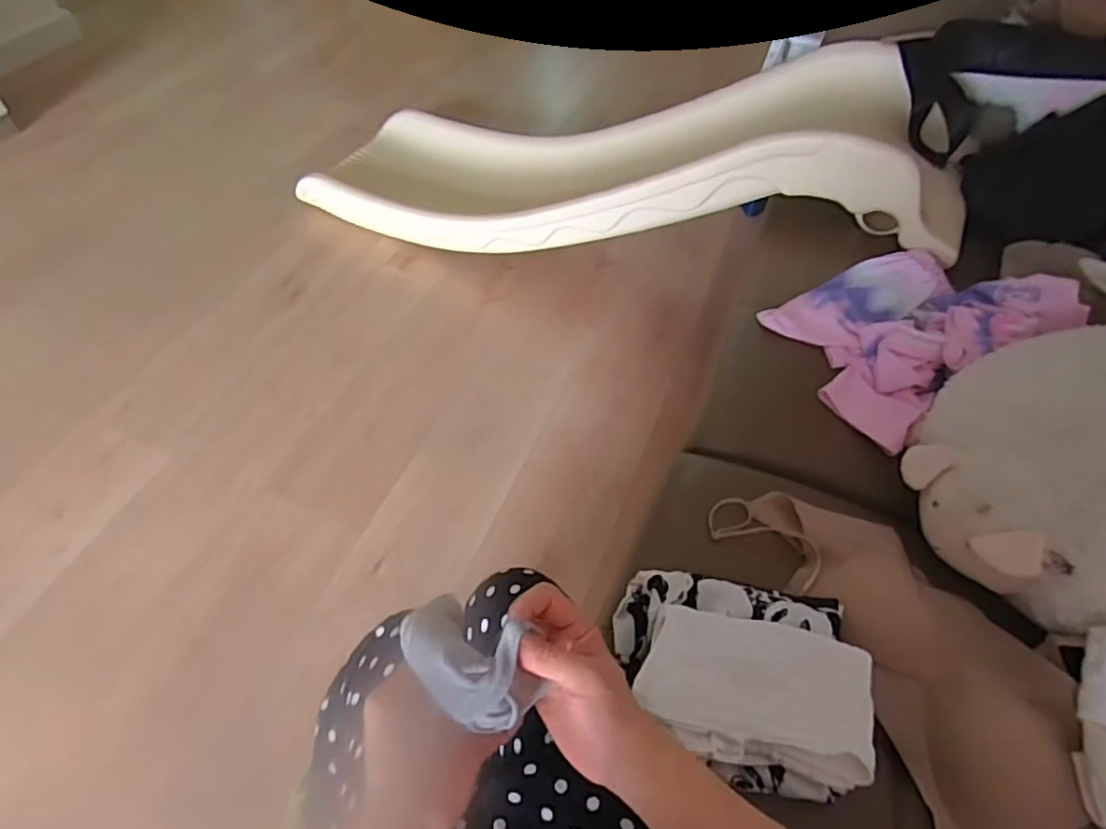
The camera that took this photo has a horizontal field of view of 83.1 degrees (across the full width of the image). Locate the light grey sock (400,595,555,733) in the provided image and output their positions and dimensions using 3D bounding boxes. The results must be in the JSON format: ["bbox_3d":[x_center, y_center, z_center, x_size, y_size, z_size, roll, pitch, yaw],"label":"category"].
[{"bbox_3d":[-0.051,0.146,0.366,0.085,0.034,0.054,20,54,10],"label":"light grey sock"}]

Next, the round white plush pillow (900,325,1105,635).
[{"bbox_3d":[0.535,0.056,0.599,0.257,0.202,0.277,2,53,-2],"label":"round white plush pillow"}]

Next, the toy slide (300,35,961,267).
[{"bbox_3d":[0.054,-0.512,1.304,1.327,0.218,0.391,5,48,32],"label":"toy slide"}]

